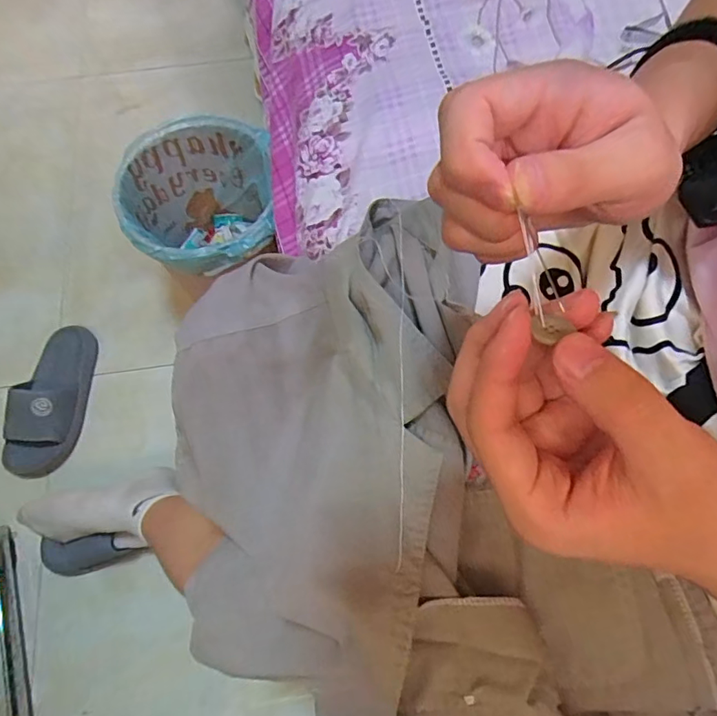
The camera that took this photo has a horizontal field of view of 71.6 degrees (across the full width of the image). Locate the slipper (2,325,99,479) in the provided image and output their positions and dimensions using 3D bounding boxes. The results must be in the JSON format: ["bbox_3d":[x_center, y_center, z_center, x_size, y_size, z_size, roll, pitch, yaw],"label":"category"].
[{"bbox_3d":[-0.546,0.064,0.888,0.111,0.093,0.286,7,69,3],"label":"slipper"}]

